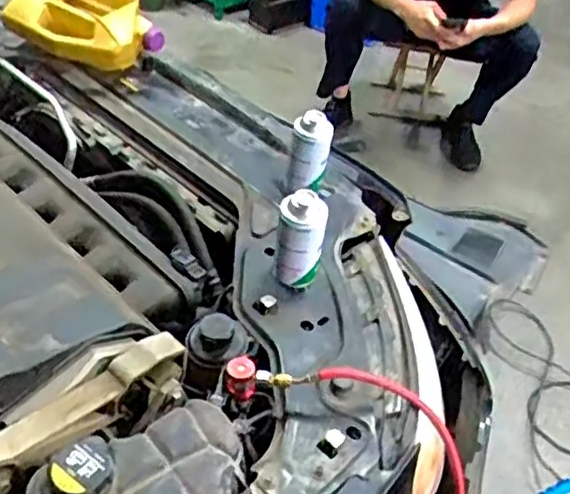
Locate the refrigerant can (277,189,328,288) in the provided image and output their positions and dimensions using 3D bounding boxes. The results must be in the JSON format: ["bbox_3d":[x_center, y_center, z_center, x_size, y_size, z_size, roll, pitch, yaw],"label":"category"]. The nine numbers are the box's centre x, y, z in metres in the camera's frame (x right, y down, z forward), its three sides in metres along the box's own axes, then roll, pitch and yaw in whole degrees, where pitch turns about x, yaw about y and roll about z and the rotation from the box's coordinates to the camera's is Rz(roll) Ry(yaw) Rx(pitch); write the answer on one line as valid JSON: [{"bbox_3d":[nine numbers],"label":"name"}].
[{"bbox_3d":[0.020,-0.008,0.929,0.063,0.137,0.055,9,43,3],"label":"refrigerant can"}]

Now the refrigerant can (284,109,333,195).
[{"bbox_3d":[0.040,-0.158,1.118,0.065,0.149,0.070,4,43,-3],"label":"refrigerant can"}]

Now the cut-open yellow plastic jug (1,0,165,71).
[{"bbox_3d":[-0.418,-0.457,1.386,0.325,0.114,0.222,26,46,20],"label":"cut-open yellow plastic jug"}]

